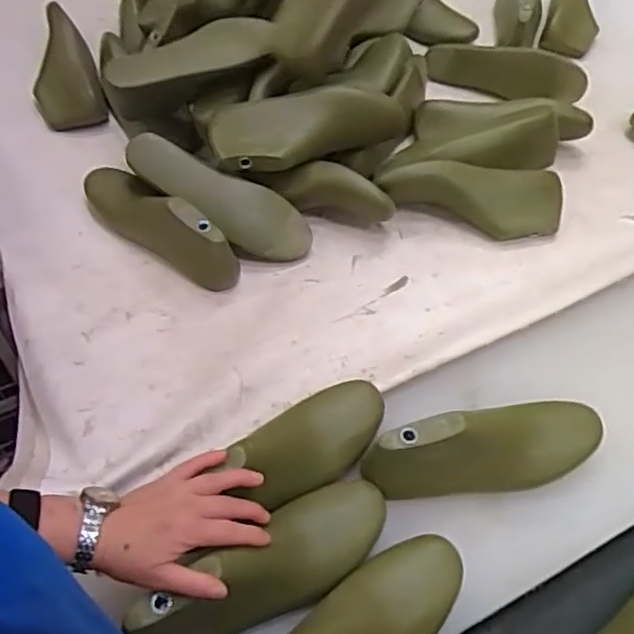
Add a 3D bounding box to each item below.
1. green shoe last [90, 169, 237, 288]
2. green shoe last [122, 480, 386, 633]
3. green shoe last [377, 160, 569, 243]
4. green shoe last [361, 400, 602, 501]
[{"bbox_3d":[-0.196,-0.121,0.796,0.242,0.078,0.059,35,60,21],"label":"green shoe last"},{"bbox_3d":[-0.040,0.212,0.561,0.235,0.086,0.077,-22,58,-27],"label":"green shoe last"},{"bbox_3d":[0.200,-0.151,0.854,0.240,0.069,0.078,-3,54,-5],"label":"green shoe last"},{"bbox_3d":[0.169,0.122,0.629,0.244,0.068,0.071,-15,56,-13],"label":"green shoe last"}]

